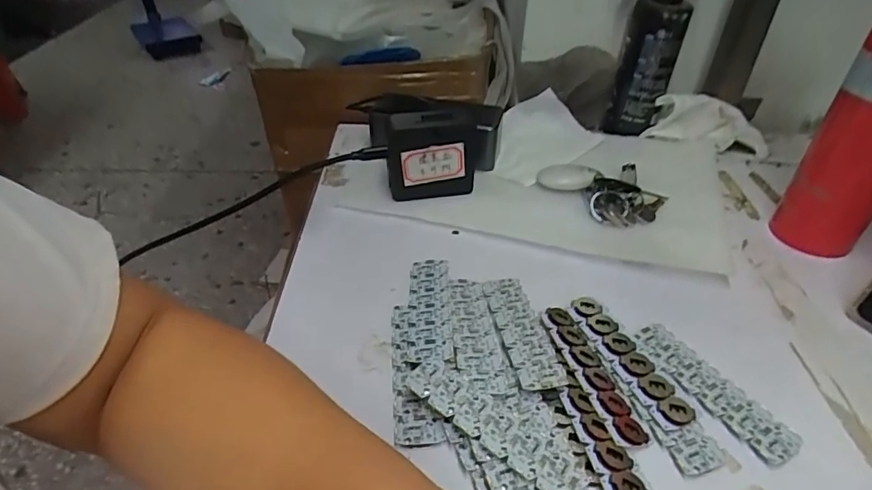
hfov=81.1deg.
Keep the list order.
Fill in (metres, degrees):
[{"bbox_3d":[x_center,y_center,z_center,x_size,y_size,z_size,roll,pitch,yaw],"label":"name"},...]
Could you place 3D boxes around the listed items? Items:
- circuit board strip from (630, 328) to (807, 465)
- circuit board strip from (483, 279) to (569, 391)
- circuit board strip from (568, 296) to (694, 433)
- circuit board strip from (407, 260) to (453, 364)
[{"bbox_3d":[0.179,0.092,0.330,0.031,0.004,0.108,-22,46,-25],"label":"circuit board strip"},{"bbox_3d":[0.060,0.058,0.357,0.030,0.004,0.104,-7,34,-7],"label":"circuit board strip"},{"bbox_3d":[0.127,0.075,0.341,0.024,0.008,0.104,-15,43,-18],"label":"circuit board strip"},{"bbox_3d":[-0.005,0.045,0.368,0.030,0.005,0.107,-6,33,3],"label":"circuit board strip"}]

